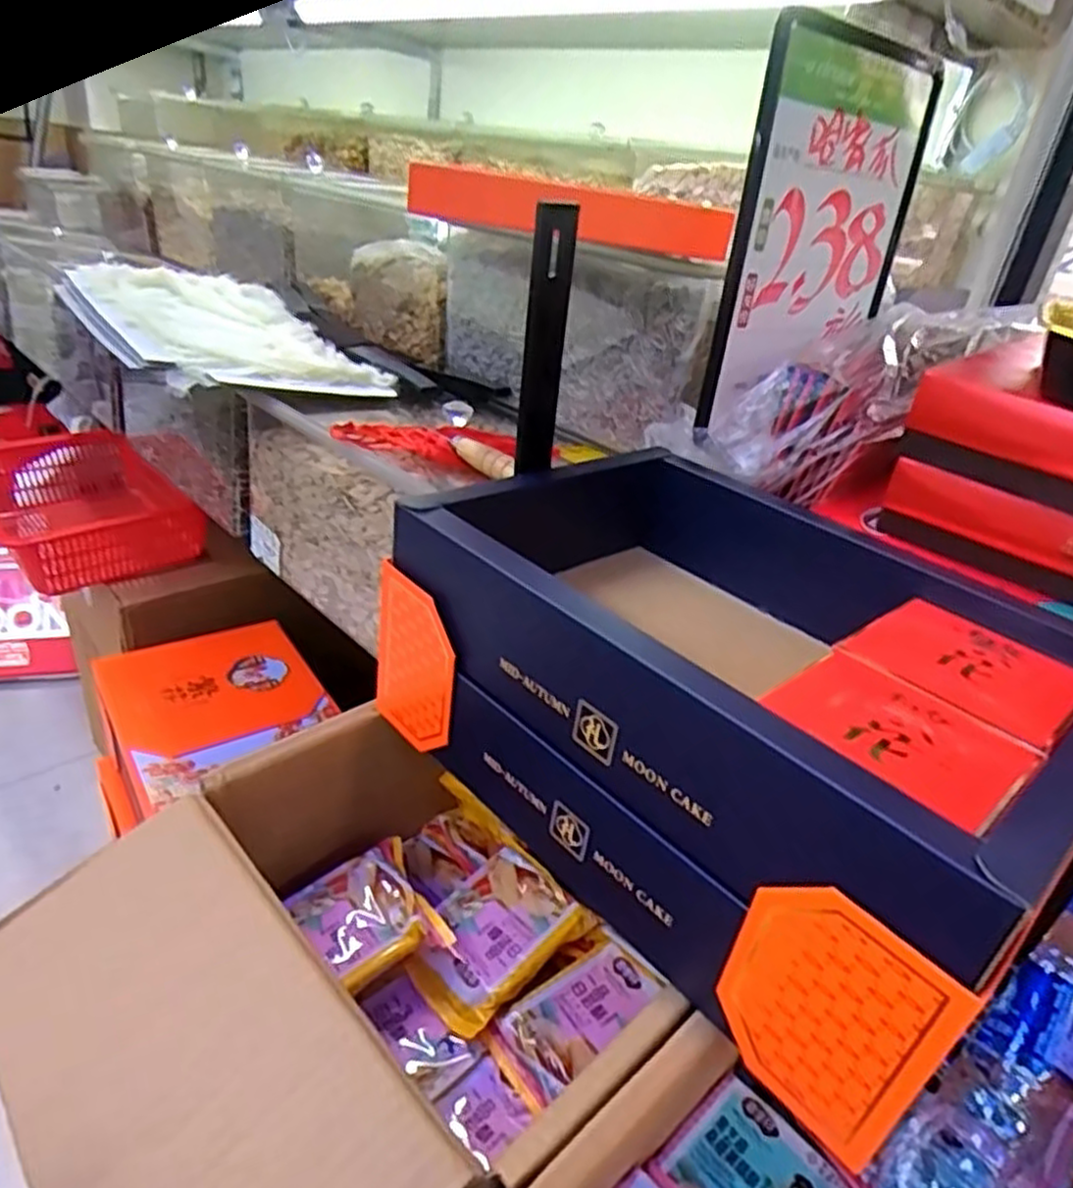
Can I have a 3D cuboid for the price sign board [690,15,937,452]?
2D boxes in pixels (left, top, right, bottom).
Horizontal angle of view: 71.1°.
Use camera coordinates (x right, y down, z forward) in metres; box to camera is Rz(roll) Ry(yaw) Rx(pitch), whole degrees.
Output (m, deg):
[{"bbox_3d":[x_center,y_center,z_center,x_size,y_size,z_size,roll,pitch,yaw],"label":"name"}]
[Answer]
[{"bbox_3d":[0.234,-0.290,0.619,0.216,0.282,0.012,-13,34,-36],"label":"price sign board"}]

